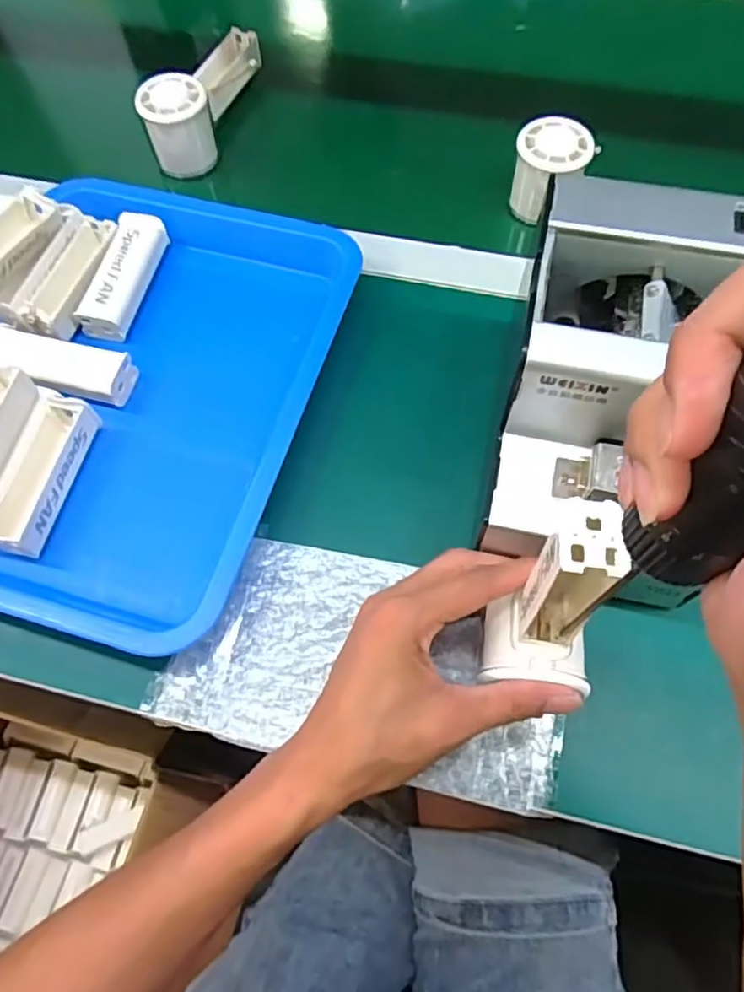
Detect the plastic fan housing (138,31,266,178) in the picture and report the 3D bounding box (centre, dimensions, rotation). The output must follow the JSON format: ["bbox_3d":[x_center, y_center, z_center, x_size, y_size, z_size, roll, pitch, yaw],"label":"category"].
[{"bbox_3d":[-0.144,-0.360,0.578,0.057,0.062,0.159,17,67,9],"label":"plastic fan housing"}]

